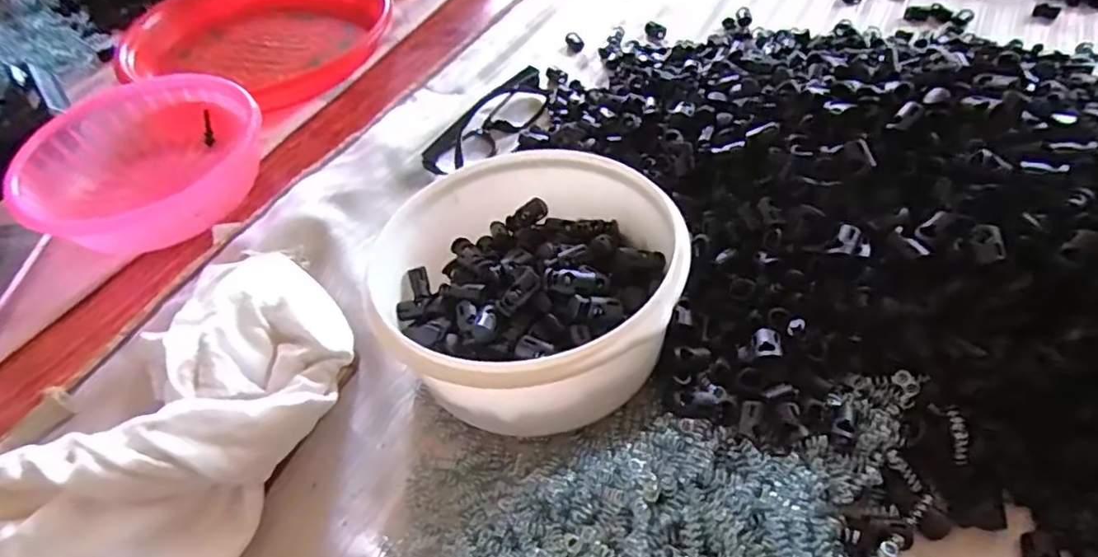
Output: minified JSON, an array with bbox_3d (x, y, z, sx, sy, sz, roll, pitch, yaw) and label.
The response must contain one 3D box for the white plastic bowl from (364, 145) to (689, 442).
[{"bbox_3d":[-0.006,0.004,0.341,0.142,0.084,0.155,-2,50,3],"label":"white plastic bowl"}]

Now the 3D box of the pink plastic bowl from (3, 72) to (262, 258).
[{"bbox_3d":[-0.332,-0.087,0.509,0.203,0.074,0.163,15,53,17],"label":"pink plastic bowl"}]

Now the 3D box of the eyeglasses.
[{"bbox_3d":[-0.045,-0.126,0.490,0.041,0.025,0.135,25,56,23],"label":"eyeglasses"}]

